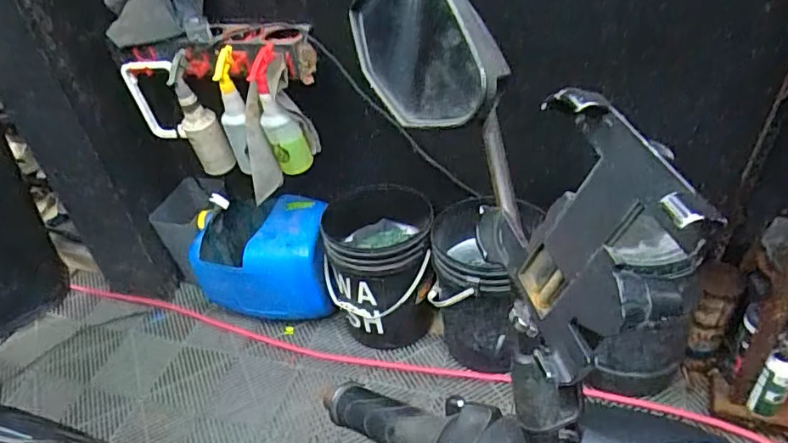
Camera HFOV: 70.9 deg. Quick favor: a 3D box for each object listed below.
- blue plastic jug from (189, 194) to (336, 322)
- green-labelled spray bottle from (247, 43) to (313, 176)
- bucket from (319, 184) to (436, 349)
[{"bbox_3d":[-0.386,0.103,1.662,0.446,0.328,0.196,6,40,17],"label":"blue plastic jug"},{"bbox_3d":[-0.271,-0.253,1.337,0.103,0.299,0.116,-18,39,-13],"label":"green-labelled spray bottle"},{"bbox_3d":[-0.033,0.136,1.573,0.292,0.368,0.337,-9,38,-1],"label":"bucket"}]

